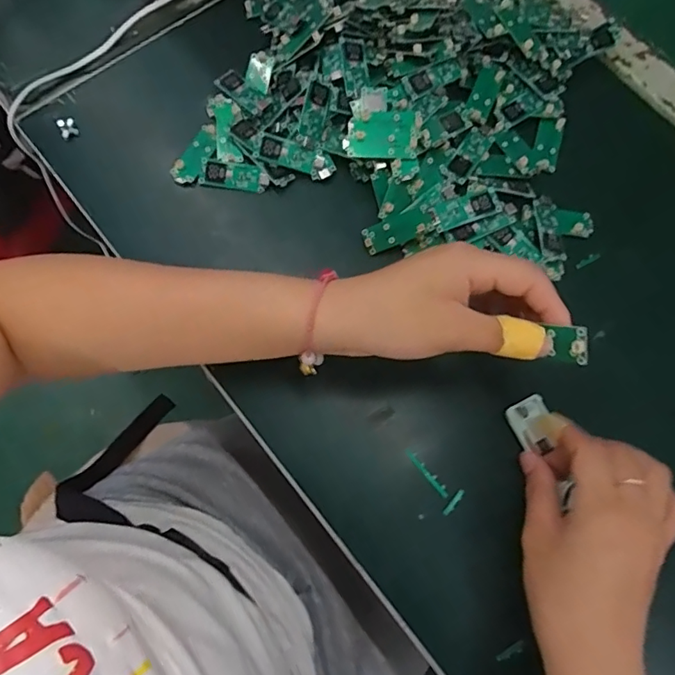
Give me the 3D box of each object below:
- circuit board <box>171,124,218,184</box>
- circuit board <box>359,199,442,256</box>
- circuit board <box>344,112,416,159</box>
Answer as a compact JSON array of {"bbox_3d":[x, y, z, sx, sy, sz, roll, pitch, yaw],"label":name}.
[{"bbox_3d":[-0.105,-0.136,0.380,0.021,0.008,0.050,29,77,6],"label":"circuit board"},{"bbox_3d":[0.044,-0.076,0.355,0.052,0.005,0.021,-23,76,8],"label":"circuit board"},{"bbox_3d":[0.030,-0.145,0.360,0.048,0.006,0.035,3,88,1],"label":"circuit board"}]

